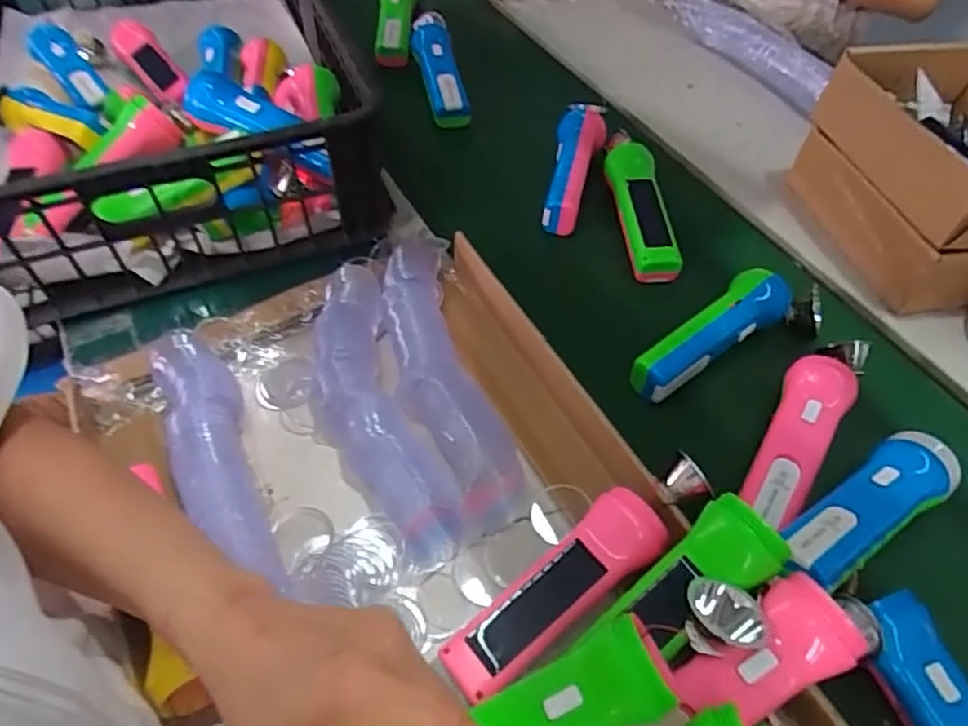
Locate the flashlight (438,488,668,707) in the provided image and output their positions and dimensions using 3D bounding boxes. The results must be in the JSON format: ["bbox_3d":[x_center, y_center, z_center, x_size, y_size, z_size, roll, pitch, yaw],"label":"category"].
[{"bbox_3d":[0.045,0.146,0.408,0.155,0.049,0.043,-34,61,-23],"label":"flashlight"}]

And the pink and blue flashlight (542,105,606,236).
[{"bbox_3d":[0.097,-0.207,0.695,0.049,0.053,0.185,8,54,5],"label":"pink and blue flashlight"}]

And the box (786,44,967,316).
[{"bbox_3d":[0.453,-0.182,0.618,0.198,0.133,0.224,-10,54,-9],"label":"box"}]

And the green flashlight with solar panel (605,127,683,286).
[{"bbox_3d":[0.158,-0.160,0.662,0.054,0.051,0.189,-2,53,-3],"label":"green flashlight with solar panel"}]

